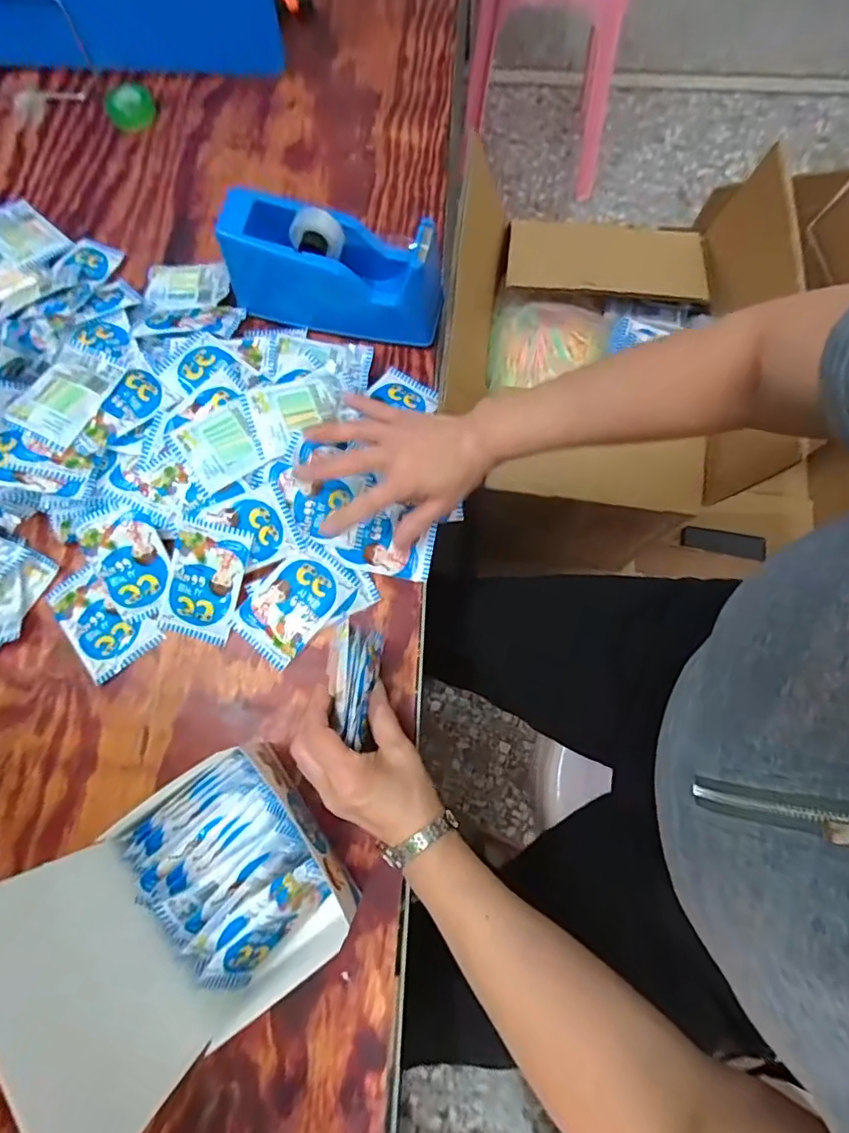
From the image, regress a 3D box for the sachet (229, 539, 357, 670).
[{"bbox_3d":[-0.115,0.031,0.475,0.066,0.013,0.102,39,79,11],"label":"sachet"}]

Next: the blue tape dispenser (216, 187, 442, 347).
[{"bbox_3d":[-0.088,-0.281,0.526,0.208,0.102,0.070,11,75,4],"label":"blue tape dispenser"}]

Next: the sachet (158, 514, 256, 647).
[{"bbox_3d":[-0.193,0.012,0.470,0.065,0.007,0.103,15,93,3],"label":"sachet"}]

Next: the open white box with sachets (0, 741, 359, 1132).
[{"bbox_3d":[-0.133,0.206,0.331,0.117,0.188,0.146,-35,77,-8],"label":"open white box with sachets"}]

